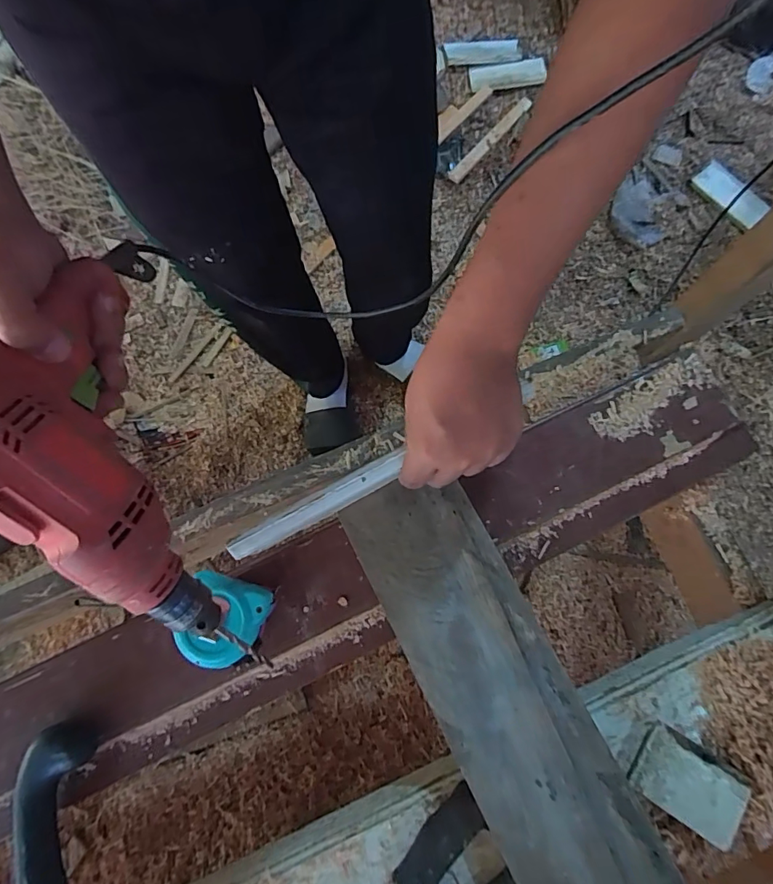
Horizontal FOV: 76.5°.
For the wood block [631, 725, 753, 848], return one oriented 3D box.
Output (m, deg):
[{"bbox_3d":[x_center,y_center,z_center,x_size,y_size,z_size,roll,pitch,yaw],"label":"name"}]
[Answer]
[{"bbox_3d":[0.260,0.294,0.425,0.087,0.020,0.058,32,78,10],"label":"wood block"}]

